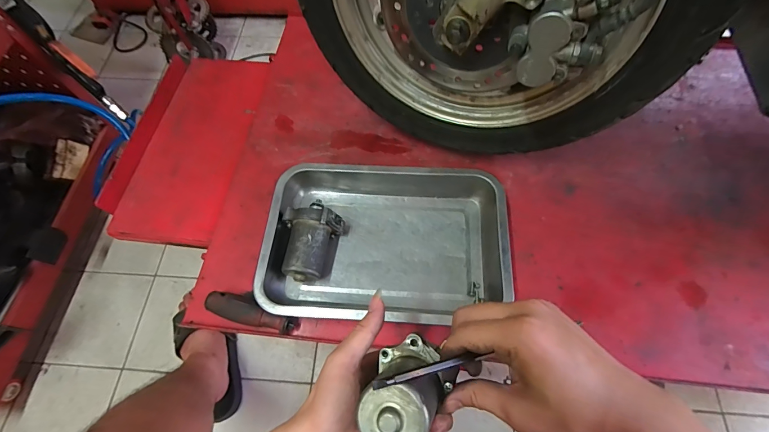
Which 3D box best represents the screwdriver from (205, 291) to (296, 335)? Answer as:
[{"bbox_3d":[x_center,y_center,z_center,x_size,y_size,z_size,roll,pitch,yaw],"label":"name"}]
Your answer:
[{"bbox_3d":[-0.166,0.124,0.444,0.110,0.028,0.025,16,67,9],"label":"screwdriver"}]

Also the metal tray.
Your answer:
[{"bbox_3d":[0.003,0.034,0.473,0.306,0.049,0.205,3,66,3],"label":"metal tray"}]

